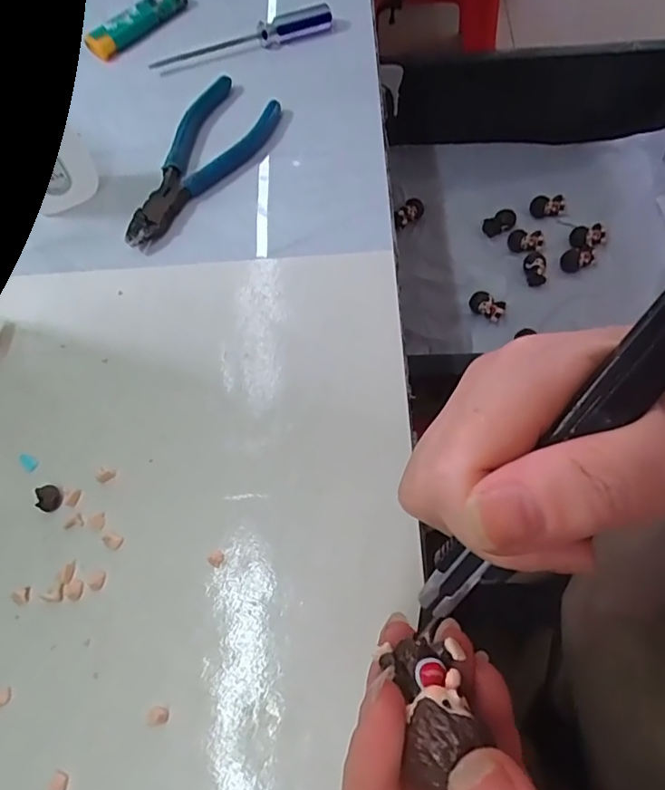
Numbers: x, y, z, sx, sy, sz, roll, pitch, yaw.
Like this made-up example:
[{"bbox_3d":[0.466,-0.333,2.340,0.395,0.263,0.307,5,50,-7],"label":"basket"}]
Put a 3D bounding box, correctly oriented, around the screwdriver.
[{"bbox_3d":[-0.059,-0.237,0.356,0.118,0.020,0.014,-16,65,-3],"label":"screwdriver"}]

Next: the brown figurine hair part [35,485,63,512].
[{"bbox_3d":[-0.127,0.046,0.242,0.011,0.008,0.010,32,71,17],"label":"brown figurine hair part"}]

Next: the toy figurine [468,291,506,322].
[{"bbox_3d":[0.174,-0.102,0.613,0.040,0.014,0.024,27,70,16],"label":"toy figurine"}]

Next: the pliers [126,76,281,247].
[{"bbox_3d":[-0.078,-0.137,0.318,0.047,0.013,0.126,22,69,14],"label":"pliers"}]

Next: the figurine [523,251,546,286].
[{"bbox_3d":[0.233,-0.147,0.624,0.023,0.014,0.041,7,66,8],"label":"figurine"}]

